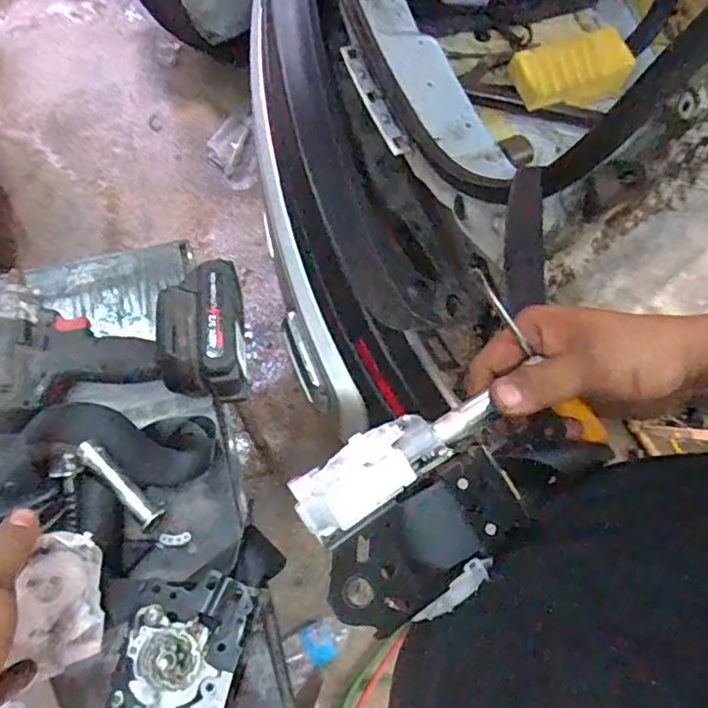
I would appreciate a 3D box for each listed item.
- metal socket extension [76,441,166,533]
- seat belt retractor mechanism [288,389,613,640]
[{"bbox_3d":[-0.199,0.110,0.512,0.095,0.016,0.020,43,70,14],"label":"metal socket extension"},{"bbox_3d":[0.062,0.077,0.359,0.182,0.052,0.104,-29,71,-10],"label":"seat belt retractor mechanism"}]

